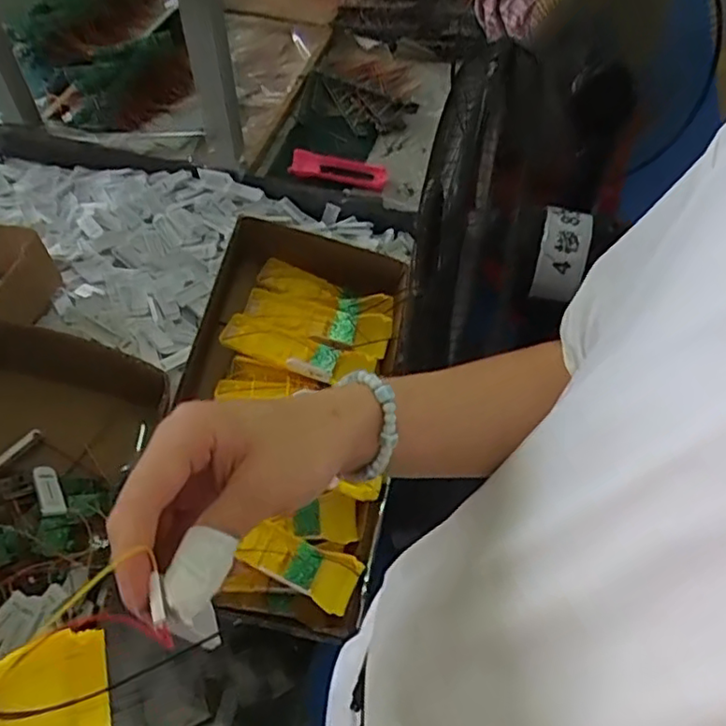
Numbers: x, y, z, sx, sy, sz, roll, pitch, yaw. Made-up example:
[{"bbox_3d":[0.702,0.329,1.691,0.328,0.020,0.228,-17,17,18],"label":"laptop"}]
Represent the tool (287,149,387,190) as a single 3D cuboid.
[{"bbox_3d":[-0.040,-0.322,1.070,0.156,0.011,0.064,6,54,-12],"label":"tool"}]

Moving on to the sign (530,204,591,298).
[{"bbox_3d":[0.214,-0.119,0.692,0.047,0.026,0.099,14,88,7],"label":"sign"}]

